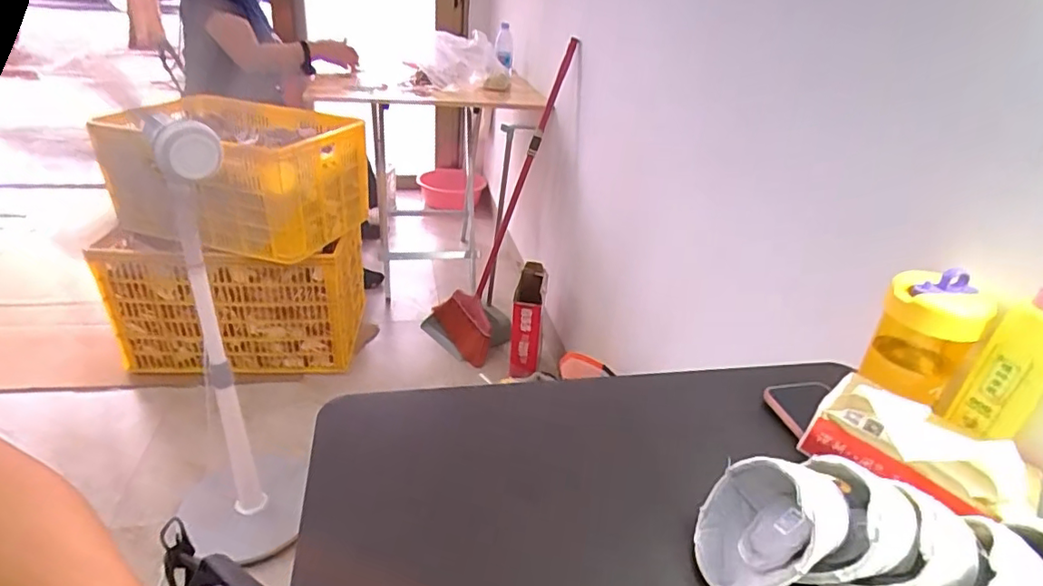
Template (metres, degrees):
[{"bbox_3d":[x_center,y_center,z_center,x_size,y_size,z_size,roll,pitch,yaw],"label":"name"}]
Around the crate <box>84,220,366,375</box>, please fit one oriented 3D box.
[{"bbox_3d":[-0.827,-0.010,1.731,0.606,0.404,0.399,1,29,-6],"label":"crate"}]

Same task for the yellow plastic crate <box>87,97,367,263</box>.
[{"bbox_3d":[-0.766,-0.330,1.576,0.545,0.315,0.455,10,29,10],"label":"yellow plastic crate"}]

